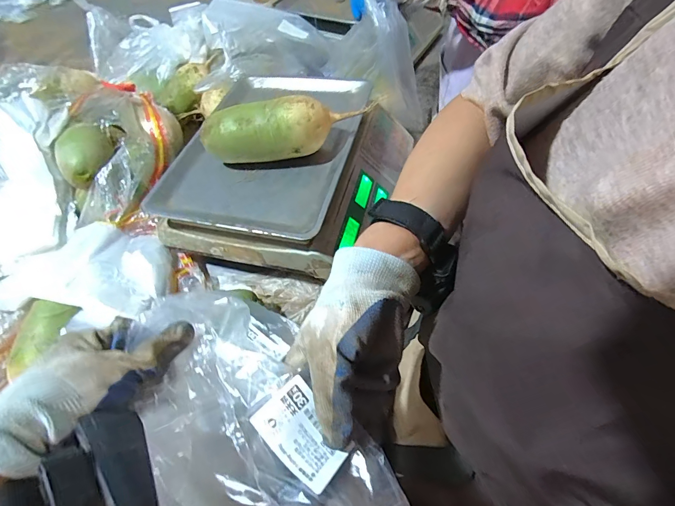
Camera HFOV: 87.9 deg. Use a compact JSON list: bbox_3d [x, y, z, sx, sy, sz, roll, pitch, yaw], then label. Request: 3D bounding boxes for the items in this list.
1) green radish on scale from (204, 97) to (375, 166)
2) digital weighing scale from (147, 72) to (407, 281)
[{"bbox_3d":[-0.069,-0.164,0.470,0.230,0.081,0.069,0,56,4],"label":"green radish on scale"},{"bbox_3d":[-0.070,-0.128,0.524,0.300,0.091,0.314,14,58,13],"label":"digital weighing scale"}]

